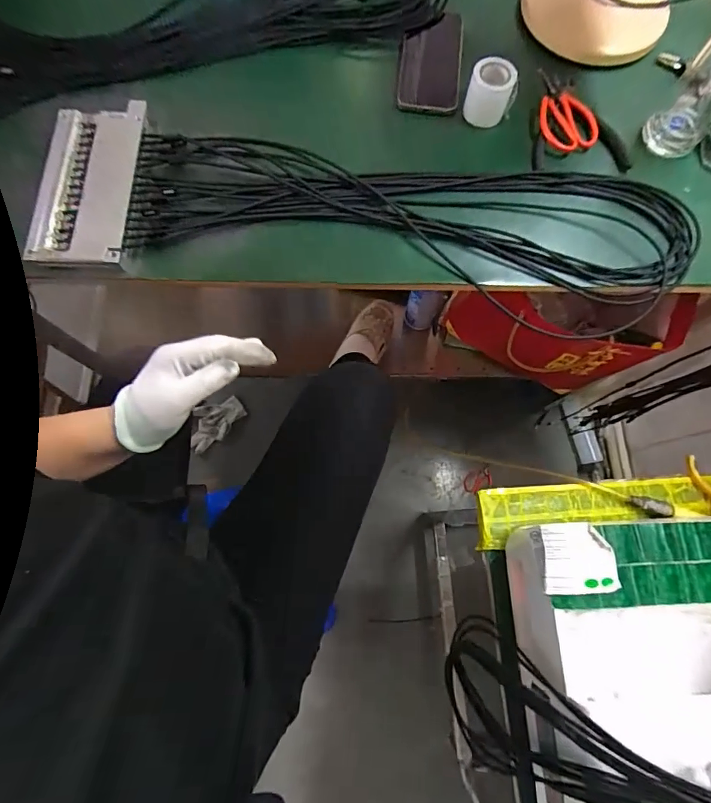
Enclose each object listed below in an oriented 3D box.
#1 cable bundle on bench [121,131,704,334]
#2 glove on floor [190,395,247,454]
[{"bbox_3d":[0.063,-0.201,0.495,0.623,0.024,0.195,7,74,1],"label":"cable bundle on bench"},{"bbox_3d":[-0.408,0.056,1.232,0.110,0.021,0.178,40,77,9],"label":"glove on floor"}]

